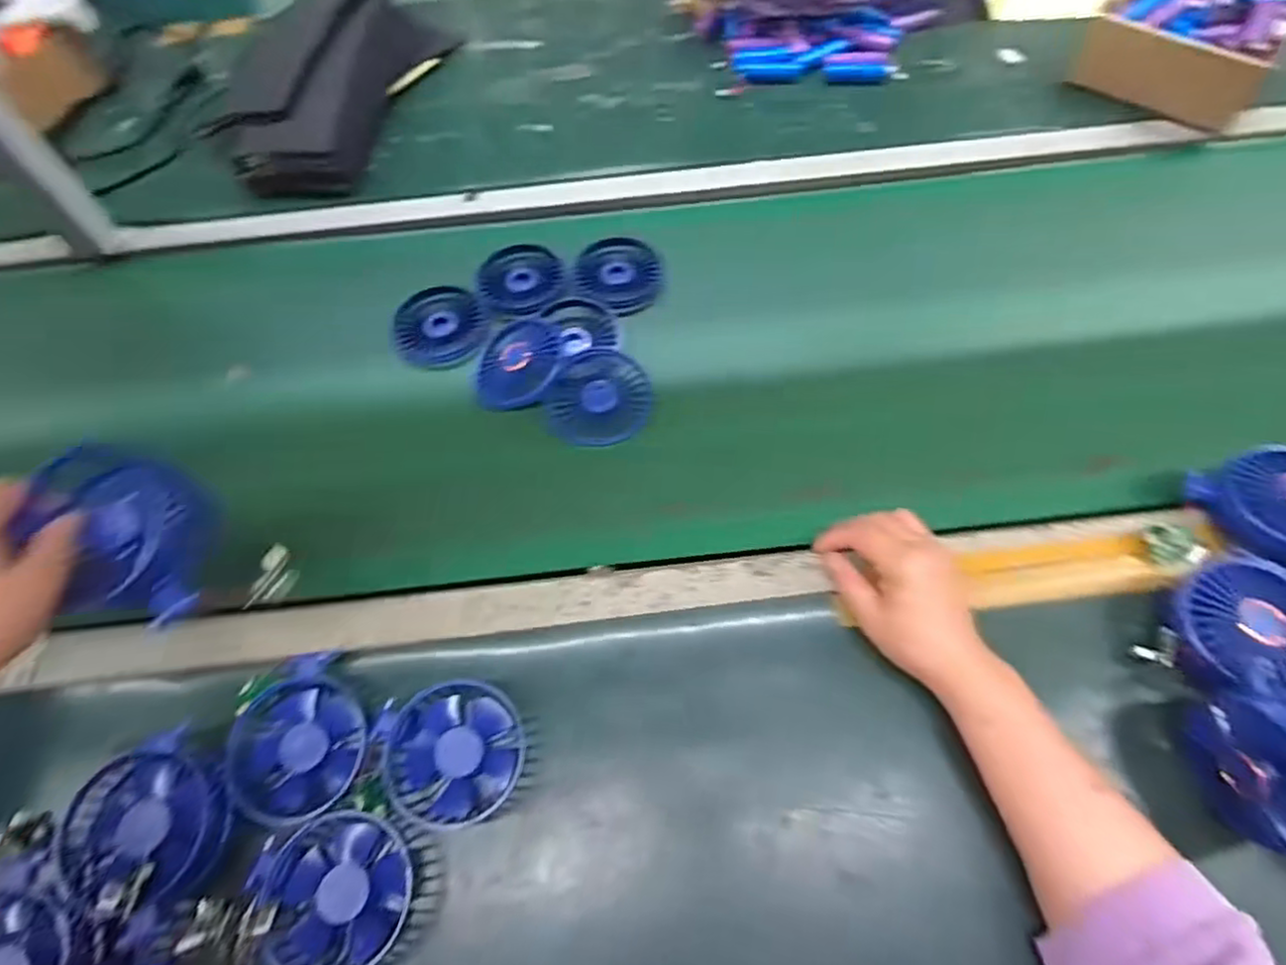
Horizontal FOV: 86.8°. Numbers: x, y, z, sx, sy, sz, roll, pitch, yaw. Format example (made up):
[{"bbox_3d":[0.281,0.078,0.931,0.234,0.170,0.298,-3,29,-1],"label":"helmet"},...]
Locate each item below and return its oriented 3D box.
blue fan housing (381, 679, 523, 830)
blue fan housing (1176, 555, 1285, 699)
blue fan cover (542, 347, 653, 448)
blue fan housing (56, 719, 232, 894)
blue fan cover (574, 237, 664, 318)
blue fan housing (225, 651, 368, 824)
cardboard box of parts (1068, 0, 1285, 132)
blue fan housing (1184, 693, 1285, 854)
[{"bbox_3d":[-0.127,0.187,0.466,0.087,0.032,0.090,-1,62,2],"label":"blue fan housing"},{"bbox_3d":[0.396,0.093,0.445,0.089,0.036,0.094,-1,62,2],"label":"blue fan housing"},{"bbox_3d":[-0.037,-0.073,0.600,0.084,0.012,0.088,29,84,-12],"label":"blue fan cover"},{"bbox_3d":[-0.321,0.215,0.449,0.099,0.034,0.095,0,62,3],"label":"blue fan housing"},{"bbox_3d":[-0.027,-0.204,0.673,0.080,0.020,0.080,37,72,12],"label":"blue fan cover"},{"bbox_3d":[-0.239,0.180,0.472,0.091,0.031,0.100,-30,64,-13],"label":"blue fan housing"},{"bbox_3d":[0.597,-0.489,0.741,0.181,0.078,0.212,33,68,19],"label":"cardboard box of parts"},{"bbox_3d":[0.366,0.171,0.399,0.033,0.073,0.083,-6,62,0],"label":"blue fan housing"}]

